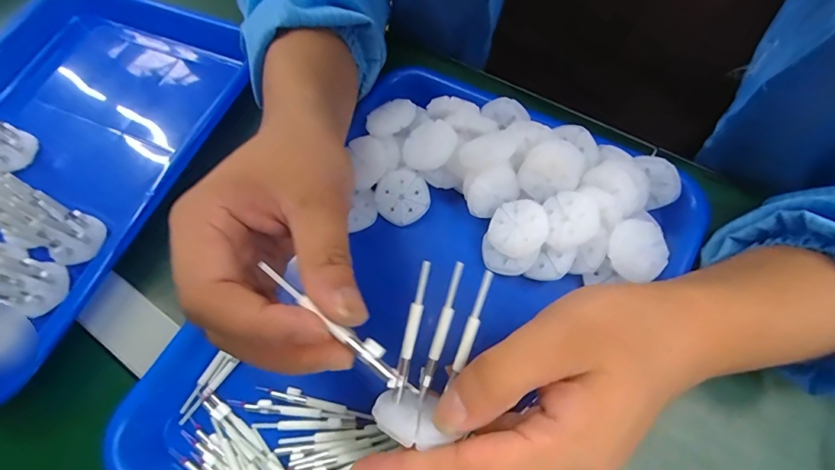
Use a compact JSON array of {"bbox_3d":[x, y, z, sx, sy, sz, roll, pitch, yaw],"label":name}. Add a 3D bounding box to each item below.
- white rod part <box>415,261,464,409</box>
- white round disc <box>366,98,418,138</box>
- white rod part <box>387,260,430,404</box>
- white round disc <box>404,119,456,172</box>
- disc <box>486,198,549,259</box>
[{"bbox_3d":[0.010,0.045,0.201,0.007,0.006,0.067,17,88,11],"label":"white rod part"},{"bbox_3d":[-0.020,-0.086,0.318,0.037,0.004,0.031,-36,57,-2],"label":"white round disc"},{"bbox_3d":[-0.003,0.043,0.194,0.007,0.004,0.063,13,88,9],"label":"white rod part"},{"bbox_3d":[0.008,-0.062,0.299,0.035,0.004,0.039,-7,64,18],"label":"white round disc"},{"bbox_3d":[0.064,-0.005,0.277,0.037,0.006,0.037,-9,69,23],"label":"disc"}]

